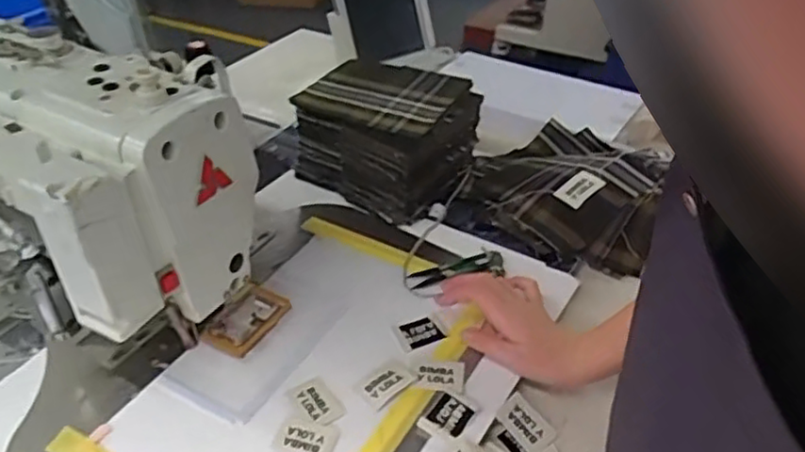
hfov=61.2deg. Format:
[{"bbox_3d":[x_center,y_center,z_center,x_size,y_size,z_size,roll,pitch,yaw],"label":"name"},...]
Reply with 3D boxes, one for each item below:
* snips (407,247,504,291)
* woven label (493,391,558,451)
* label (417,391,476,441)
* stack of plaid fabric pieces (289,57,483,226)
[{"bbox_3d":[0.057,0.046,0.722,0.105,0.005,0.028,-15,45,-17],"label":"snips"},{"bbox_3d":[0.106,0.170,0.589,0.034,0.004,0.050,-30,66,-31],"label":"woven label"},{"bbox_3d":[0.040,0.161,0.578,0.035,0.006,0.046,25,43,29],"label":"label"},{"bbox_3d":[-0.023,-0.110,0.841,0.185,0.120,0.166,20,42,22],"label":"stack of plaid fabric pieces"}]

